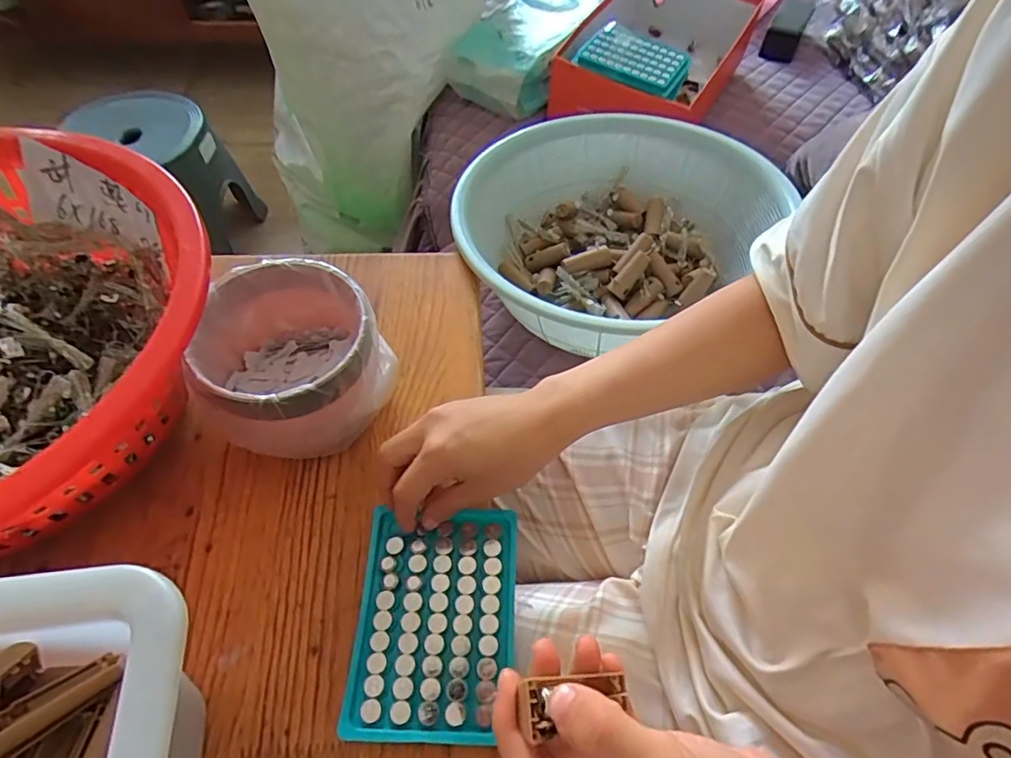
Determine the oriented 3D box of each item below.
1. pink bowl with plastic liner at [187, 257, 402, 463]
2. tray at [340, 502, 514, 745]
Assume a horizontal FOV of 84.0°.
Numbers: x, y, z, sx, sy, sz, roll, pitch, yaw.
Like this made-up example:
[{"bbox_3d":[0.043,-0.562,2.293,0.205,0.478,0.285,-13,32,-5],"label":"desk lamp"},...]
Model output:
[{"bbox_3d":[-0.144,-0.012,0.398,0.121,0.086,0.116,-19,57,-15],"label":"pink bowl with plastic liner"},{"bbox_3d":[-0.041,0.143,0.340,0.094,0.007,0.129,2,54,-1],"label":"tray"}]

